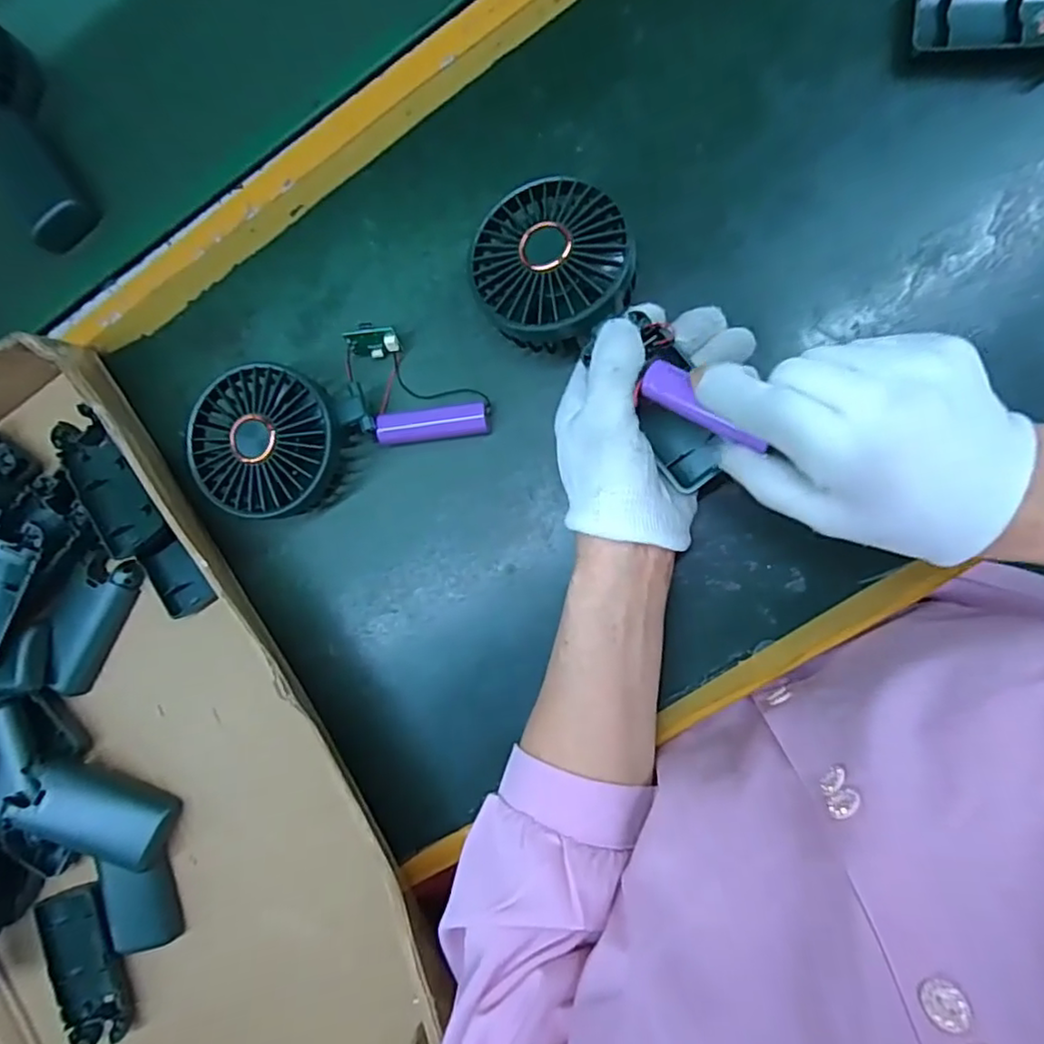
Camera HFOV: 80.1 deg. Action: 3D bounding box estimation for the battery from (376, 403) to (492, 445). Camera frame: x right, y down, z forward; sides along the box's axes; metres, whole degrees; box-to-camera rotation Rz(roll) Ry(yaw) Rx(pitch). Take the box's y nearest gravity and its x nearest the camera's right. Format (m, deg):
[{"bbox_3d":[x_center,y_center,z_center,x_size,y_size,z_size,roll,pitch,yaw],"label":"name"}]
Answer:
[{"bbox_3d":[-0.052,-0.058,0.369,0.064,0.019,0.018,-5,88,9],"label":"battery"}]

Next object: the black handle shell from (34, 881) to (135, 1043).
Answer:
[{"bbox_3d":[-0.275,0.281,0.397,0.049,0.018,0.095,-17,86,9],"label":"black handle shell"}]

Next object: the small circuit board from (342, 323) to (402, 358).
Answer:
[{"bbox_3d":[-0.089,-0.108,0.371,0.031,0.021,0.012,4,52,8],"label":"small circuit board"}]

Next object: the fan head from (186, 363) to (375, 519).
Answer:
[{"bbox_3d":[-0.141,-0.045,0.366,0.095,0.046,0.082,11,90,10],"label":"fan head"}]

